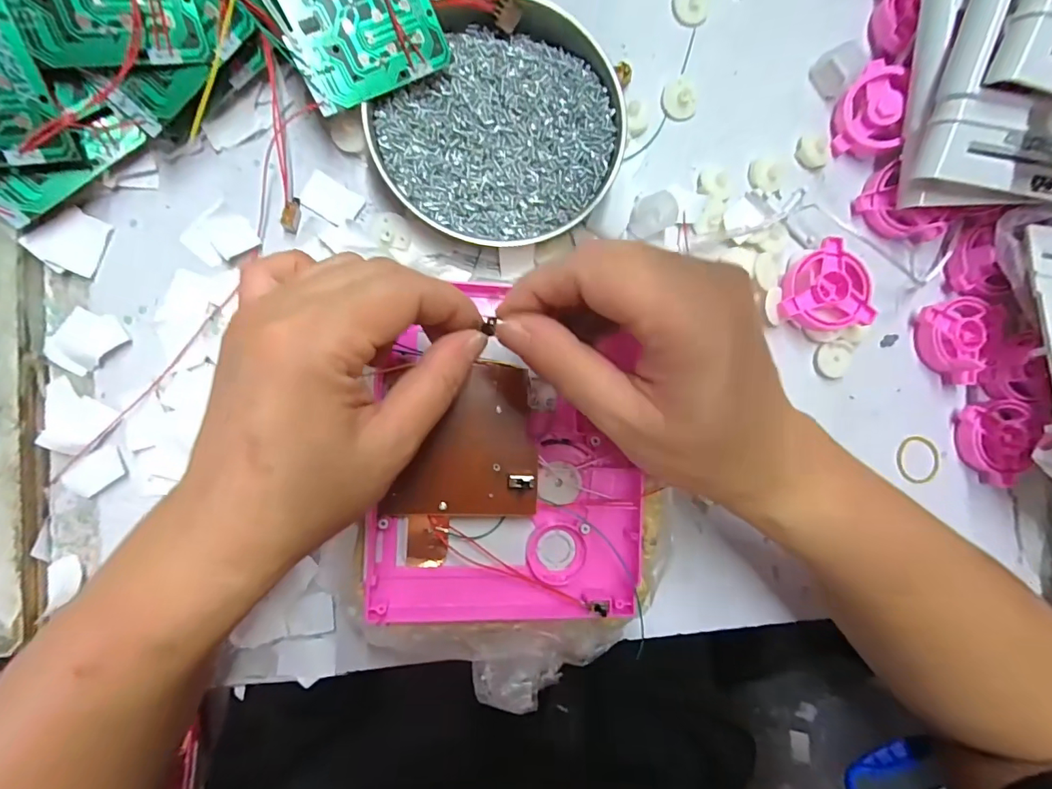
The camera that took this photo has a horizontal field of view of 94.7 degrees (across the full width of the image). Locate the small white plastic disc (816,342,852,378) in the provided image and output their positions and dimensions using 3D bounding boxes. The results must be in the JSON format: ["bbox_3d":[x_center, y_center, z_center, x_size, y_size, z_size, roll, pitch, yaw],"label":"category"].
[{"bbox_3d":[0.195,-0.022,0.306,0.023,0.005,0.021,17,104,1],"label":"small white plastic disc"}]

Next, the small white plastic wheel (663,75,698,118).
[{"bbox_3d":[0.096,-0.182,0.294,0.022,0.008,0.025,4,89,-9],"label":"small white plastic wheel"}]

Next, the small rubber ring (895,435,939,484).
[{"bbox_3d":[0.257,0.043,0.316,0.030,0.004,0.032,0,90,-9],"label":"small rubber ring"}]

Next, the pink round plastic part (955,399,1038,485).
[{"bbox_3d":[0.301,0.032,0.311,0.037,0.022,0.054,-2,90,-9],"label":"pink round plastic part"}]

